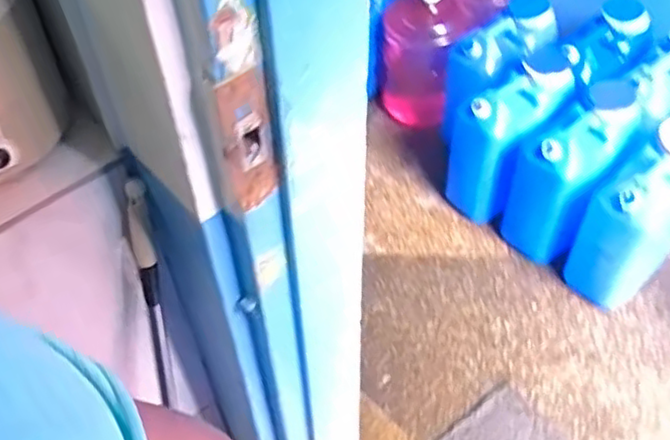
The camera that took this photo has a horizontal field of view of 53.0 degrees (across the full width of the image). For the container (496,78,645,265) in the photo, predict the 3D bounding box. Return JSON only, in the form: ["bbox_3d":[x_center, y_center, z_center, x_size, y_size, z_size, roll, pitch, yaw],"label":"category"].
[{"bbox_3d":[0.614,-0.137,1.766,0.197,0.390,0.326,31,59,24],"label":"container"}]

